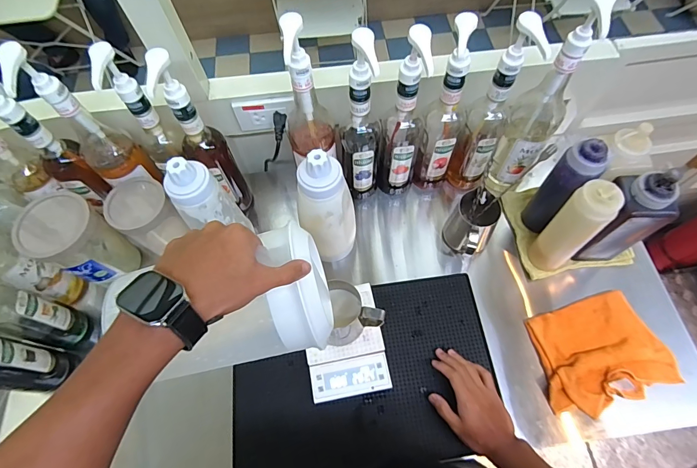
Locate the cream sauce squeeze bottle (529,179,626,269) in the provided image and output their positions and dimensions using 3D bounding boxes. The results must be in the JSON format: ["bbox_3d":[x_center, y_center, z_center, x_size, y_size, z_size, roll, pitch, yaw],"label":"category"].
[{"bbox_3d":[0.382,-0.007,0.658,0.062,0.228,0.069,-28,67,-11],"label":"cream sauce squeeze bottle"}]

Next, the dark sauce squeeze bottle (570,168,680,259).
[{"bbox_3d":[0.462,-0.027,0.655,0.102,0.229,0.078,-2,64,1],"label":"dark sauce squeeze bottle"}]

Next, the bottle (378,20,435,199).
[{"bbox_3d":[0.095,-0.182,0.674,0.071,0.374,0.065,20,67,11],"label":"bottle"}]

